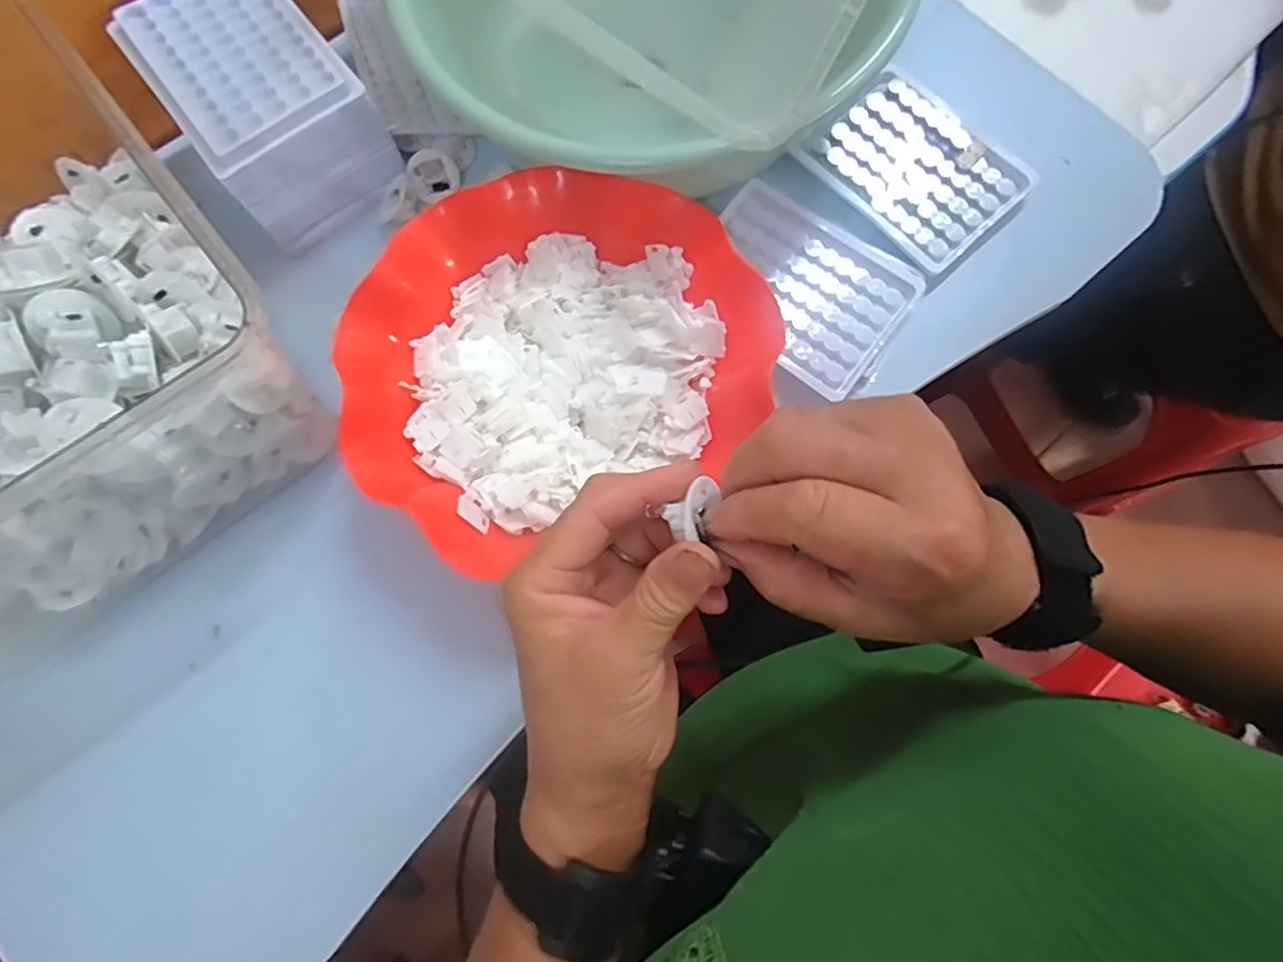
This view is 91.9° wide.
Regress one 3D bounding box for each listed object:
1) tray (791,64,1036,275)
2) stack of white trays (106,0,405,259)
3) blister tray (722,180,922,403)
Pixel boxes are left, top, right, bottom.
[{"bbox_3d":[0.173,-0.202,0.395,0.093,0.009,0.124,-41,79,-8],"label":"tray"},{"bbox_3d":[-0.230,-0.233,0.386,0.096,0.073,0.134,-37,78,-7],"label":"stack of white trays"},{"bbox_3d":[0.096,-0.120,0.383,0.129,0.006,0.100,35,80,9],"label":"blister tray"}]

